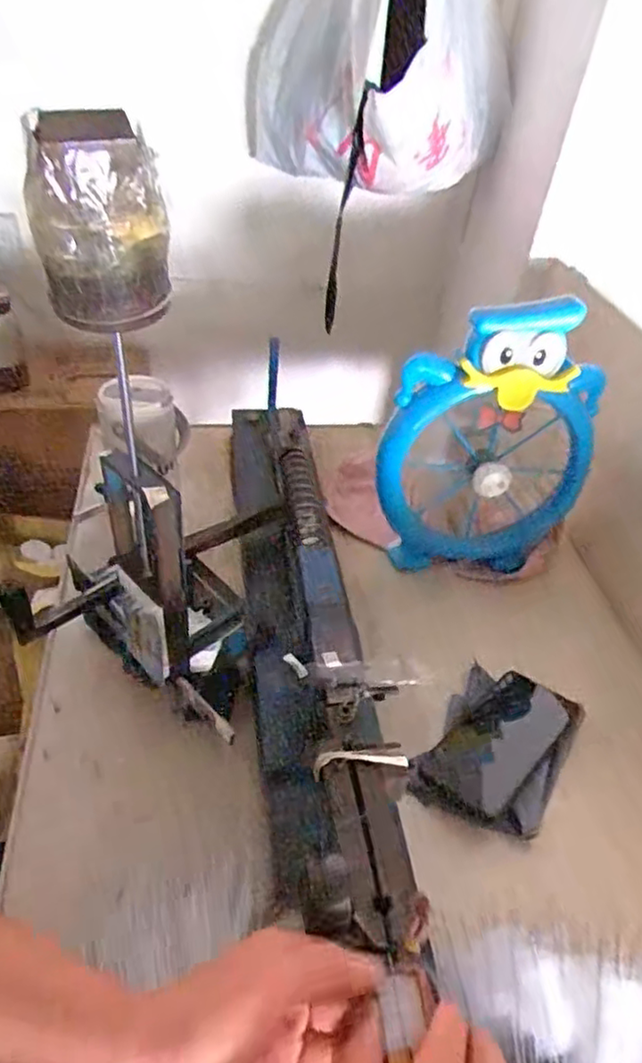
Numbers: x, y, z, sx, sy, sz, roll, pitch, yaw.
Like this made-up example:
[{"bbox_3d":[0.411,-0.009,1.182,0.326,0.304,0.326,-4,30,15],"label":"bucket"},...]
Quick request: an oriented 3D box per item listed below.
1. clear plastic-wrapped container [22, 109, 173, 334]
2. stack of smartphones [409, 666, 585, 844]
[{"bbox_3d":[-0.103,-0.145,0.311,0.059,0.085,0.056,-5,43,-14],"label":"clear plastic-wrapped container"},{"bbox_3d":[0.164,0.189,0.592,0.111,0.023,0.158,27,45,21],"label":"stack of smartphones"}]

